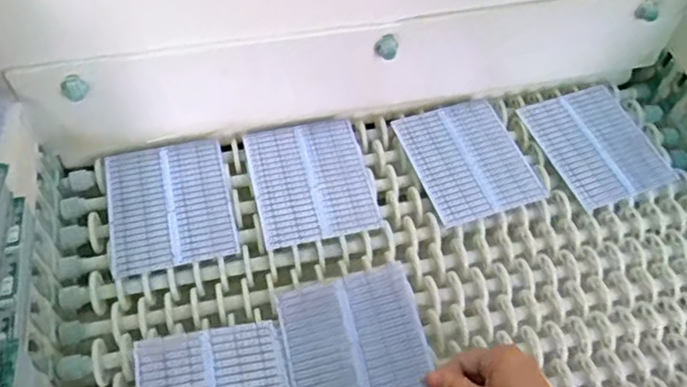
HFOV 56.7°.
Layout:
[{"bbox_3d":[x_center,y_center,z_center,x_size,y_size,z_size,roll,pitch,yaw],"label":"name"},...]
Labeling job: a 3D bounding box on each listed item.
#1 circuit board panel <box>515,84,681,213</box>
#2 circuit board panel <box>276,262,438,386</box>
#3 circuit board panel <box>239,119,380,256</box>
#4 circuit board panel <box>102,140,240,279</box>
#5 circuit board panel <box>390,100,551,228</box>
[{"bbox_3d":[0.286,-0.058,0.720,0.124,0.007,0.147,-16,58,-14],"label":"circuit board panel"},{"bbox_3d":[0.014,0.149,0.539,0.119,0.007,0.171,-15,59,0],"label":"circuit board panel"},{"bbox_3d":[-0.034,-0.018,0.674,0.121,0.010,0.147,-11,57,-10],"label":"circuit board panel"},{"bbox_3d":[-0.178,0.010,0.652,0.122,0.012,0.141,-12,57,-11],"label":"circuit board panel"},{"bbox_3d":[0.137,-0.039,0.697,0.123,0.009,0.143,-15,58,-13],"label":"circuit board panel"}]

